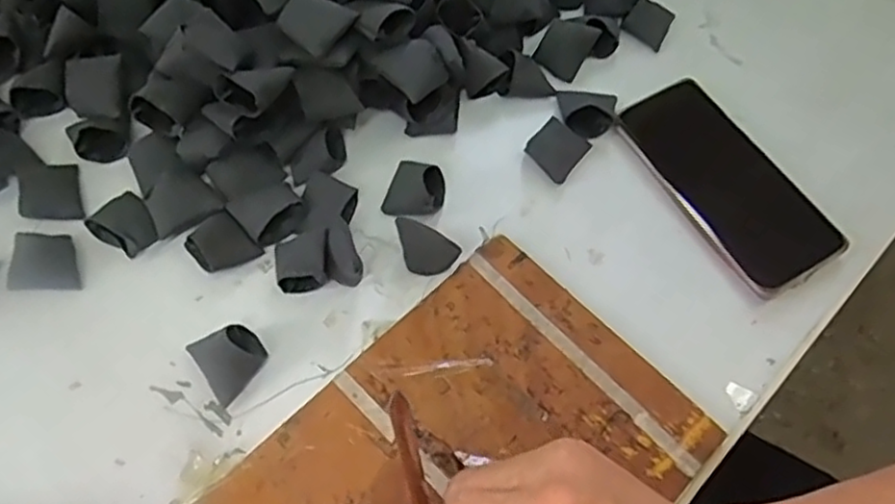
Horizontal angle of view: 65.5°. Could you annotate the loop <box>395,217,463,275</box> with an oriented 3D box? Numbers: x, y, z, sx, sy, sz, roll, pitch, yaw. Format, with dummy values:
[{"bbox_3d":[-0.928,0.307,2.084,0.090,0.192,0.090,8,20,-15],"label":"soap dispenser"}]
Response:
[{"bbox_3d":[-0.012,-0.003,0.428,0.040,0.030,0.019,8,64,2],"label":"loop"}]

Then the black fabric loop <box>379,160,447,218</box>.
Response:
[{"bbox_3d":[-0.021,-0.043,0.454,0.037,0.027,0.040,18,64,7],"label":"black fabric loop"}]

